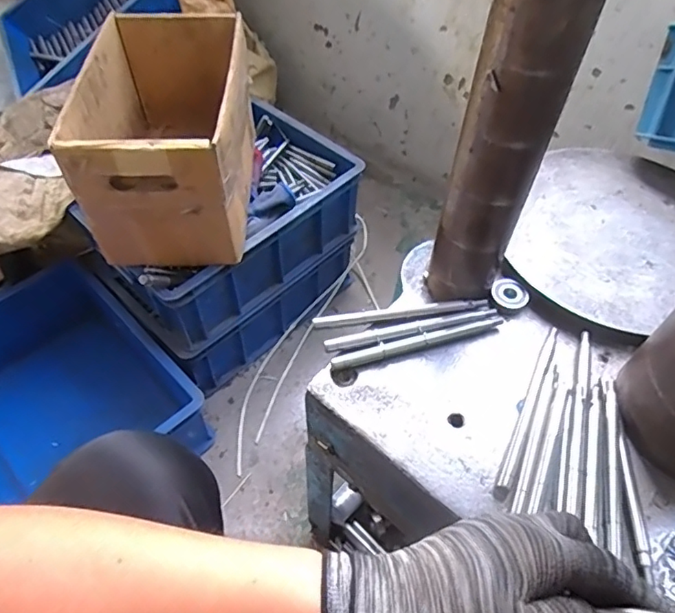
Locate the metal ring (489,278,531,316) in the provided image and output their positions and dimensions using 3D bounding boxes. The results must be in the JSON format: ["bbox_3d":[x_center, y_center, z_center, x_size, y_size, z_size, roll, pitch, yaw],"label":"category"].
[{"bbox_3d":[0.164,-0.009,0.521,0.034,0.012,0.034,1,53,-1],"label":"metal ring"}]

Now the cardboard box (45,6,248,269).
[{"bbox_3d":[-0.228,-0.240,0.762,0.196,0.191,0.313,0,53,-2],"label":"cardboard box"}]

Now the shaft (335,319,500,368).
[{"bbox_3d":[0.074,0.033,0.491,0.161,0.014,0.011,-12,54,-11],"label":"shaft"}]

